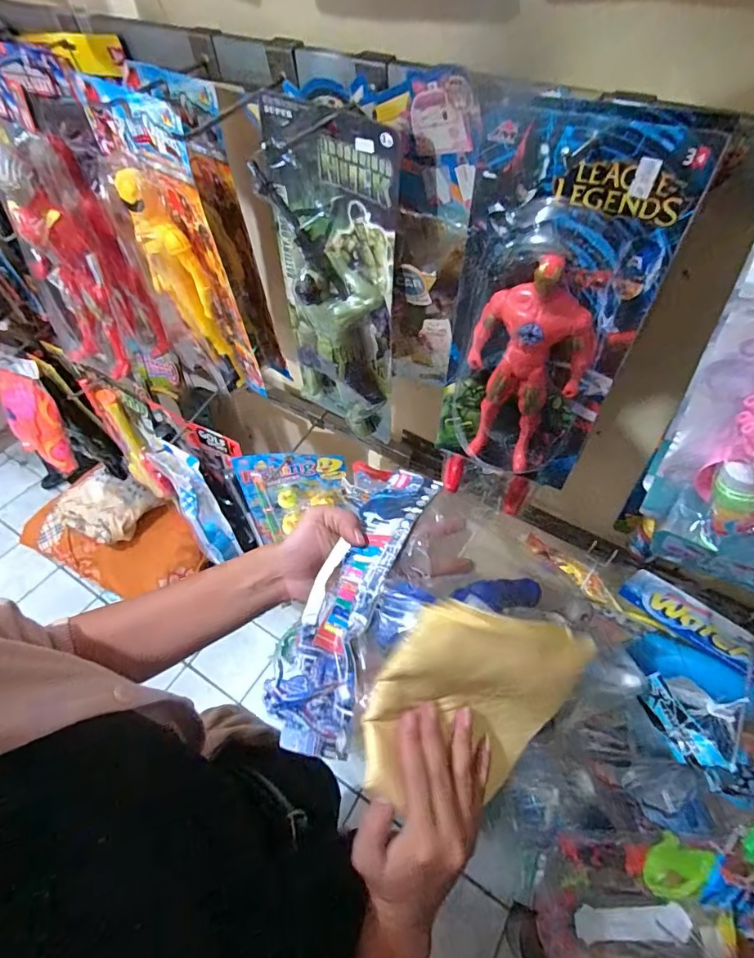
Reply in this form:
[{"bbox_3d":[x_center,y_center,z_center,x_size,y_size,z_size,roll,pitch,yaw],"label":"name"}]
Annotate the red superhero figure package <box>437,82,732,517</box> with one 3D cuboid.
[{"bbox_3d":[0.129,-0.101,0.413,0.149,0.355,0.038,22,53,18],"label":"red superhero figure package"}]

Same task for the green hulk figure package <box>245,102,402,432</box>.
[{"bbox_3d":[-0.054,-0.188,0.524,0.147,0.345,0.071,32,57,21],"label":"green hulk figure package"}]

